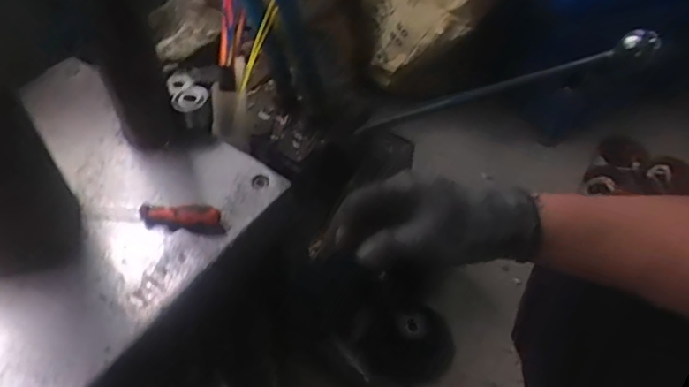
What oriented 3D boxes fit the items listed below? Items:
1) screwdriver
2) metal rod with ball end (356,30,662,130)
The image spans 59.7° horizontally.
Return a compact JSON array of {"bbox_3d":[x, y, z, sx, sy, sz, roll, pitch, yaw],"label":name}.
[{"bbox_3d":[-0.194,0.021,0.623,0.136,0.028,0.021,7,51,6],"label":"screwdriver"},{"bbox_3d":[0.123,-0.097,0.592,0.024,0.022,0.379,-40,16,-27],"label":"metal rod with ball end"}]

